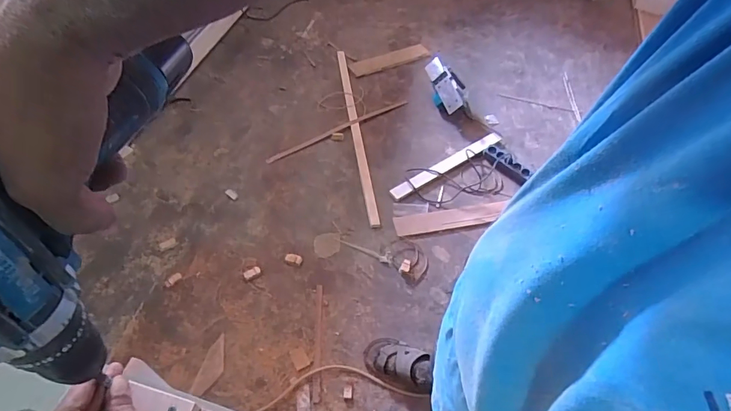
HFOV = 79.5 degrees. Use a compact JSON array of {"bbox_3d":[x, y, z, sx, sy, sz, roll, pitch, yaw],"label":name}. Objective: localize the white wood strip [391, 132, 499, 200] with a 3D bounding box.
[{"bbox_3d":[0.353,-0.179,1.820,0.610,0.017,0.059,-30,61,-24],"label":"white wood strip"}]

